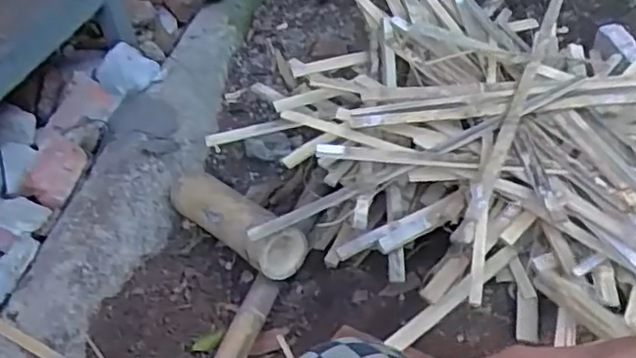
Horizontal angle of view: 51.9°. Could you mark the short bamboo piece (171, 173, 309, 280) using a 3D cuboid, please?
[{"bbox_3d":[-0.136,0.051,1.029,0.082,0.093,0.288,-30,44,-27],"label":"short bamboo piece"}]

